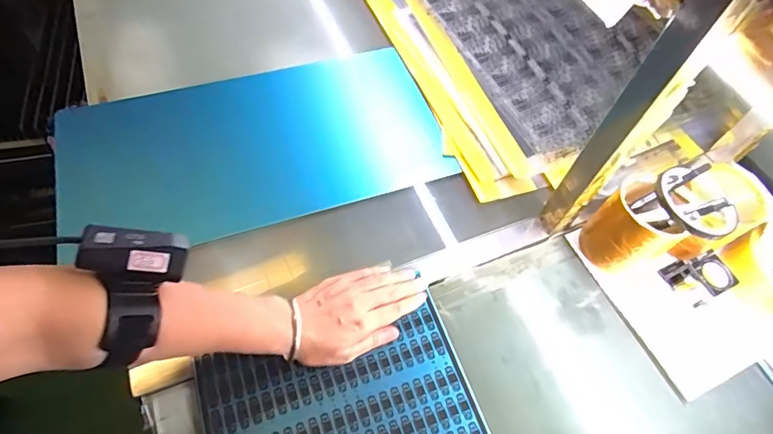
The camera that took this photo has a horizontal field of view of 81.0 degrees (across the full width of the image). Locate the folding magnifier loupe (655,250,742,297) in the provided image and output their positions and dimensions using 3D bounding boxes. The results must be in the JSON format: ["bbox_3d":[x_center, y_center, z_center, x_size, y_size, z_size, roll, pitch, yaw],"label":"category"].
[{"bbox_3d":[0.351,0.066,0.509,0.042,0.046,0.052,-24,64,-17],"label":"folding magnifier loupe"}]

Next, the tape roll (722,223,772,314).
[{"bbox_3d":[0.452,0.058,0.518,0.087,0.054,0.093,2,60,-3],"label":"tape roll"}]

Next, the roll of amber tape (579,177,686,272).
[{"bbox_3d":[0.269,0.014,0.508,0.065,0.097,0.076,-8,61,-8],"label":"roll of amber tape"}]

